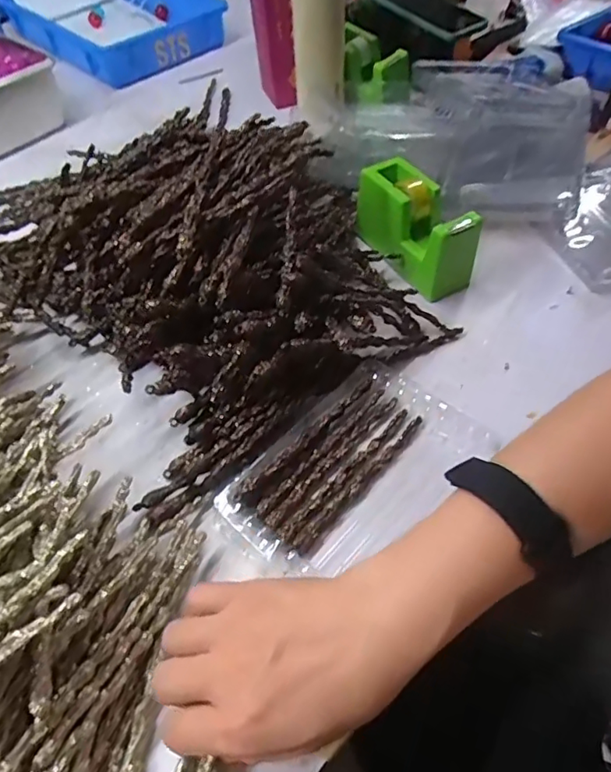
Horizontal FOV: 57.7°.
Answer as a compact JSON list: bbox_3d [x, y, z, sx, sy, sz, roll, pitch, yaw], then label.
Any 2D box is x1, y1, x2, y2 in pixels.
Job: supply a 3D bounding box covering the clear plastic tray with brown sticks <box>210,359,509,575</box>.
[{"bbox_3d":[0.037,0.062,0.407,0.123,0.018,0.184,35,61,24],"label":"clear plastic tray with brown sticks"}]

